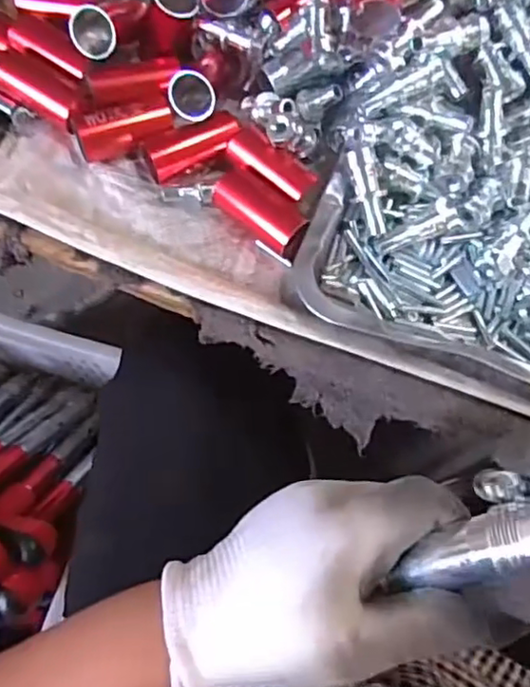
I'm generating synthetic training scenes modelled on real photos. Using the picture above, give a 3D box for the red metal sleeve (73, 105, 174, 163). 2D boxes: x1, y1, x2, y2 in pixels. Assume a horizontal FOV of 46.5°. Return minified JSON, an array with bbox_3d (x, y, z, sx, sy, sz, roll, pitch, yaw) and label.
[{"bbox_3d":[-0.090,-0.139,0.399,0.060,0.028,0.021,-12,72,-6],"label":"red metal sleeve"}]

